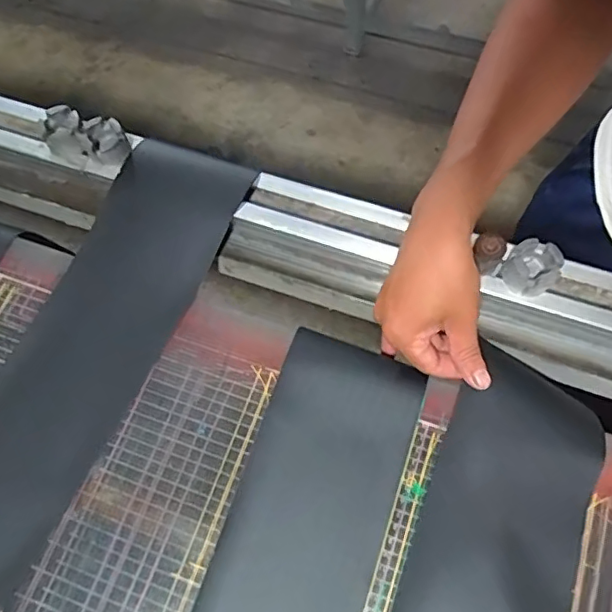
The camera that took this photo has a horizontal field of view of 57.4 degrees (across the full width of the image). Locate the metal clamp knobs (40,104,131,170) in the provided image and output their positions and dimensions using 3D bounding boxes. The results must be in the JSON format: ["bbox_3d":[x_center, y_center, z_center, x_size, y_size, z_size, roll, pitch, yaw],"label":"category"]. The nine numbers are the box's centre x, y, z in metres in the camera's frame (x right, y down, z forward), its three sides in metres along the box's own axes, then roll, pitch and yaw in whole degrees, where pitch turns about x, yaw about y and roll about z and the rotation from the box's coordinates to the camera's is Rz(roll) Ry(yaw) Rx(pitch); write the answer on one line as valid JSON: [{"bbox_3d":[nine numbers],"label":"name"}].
[{"bbox_3d":[-0.197,-0.150,0.503,0.076,0.029,0.041,13,70,7],"label":"metal clamp knobs"}]

